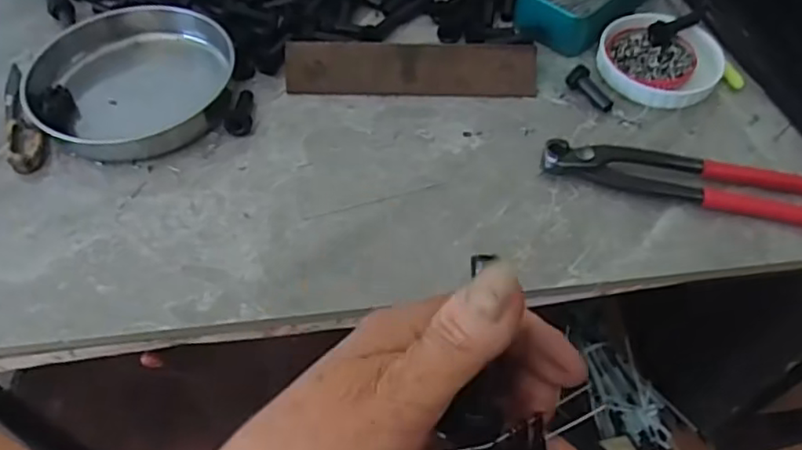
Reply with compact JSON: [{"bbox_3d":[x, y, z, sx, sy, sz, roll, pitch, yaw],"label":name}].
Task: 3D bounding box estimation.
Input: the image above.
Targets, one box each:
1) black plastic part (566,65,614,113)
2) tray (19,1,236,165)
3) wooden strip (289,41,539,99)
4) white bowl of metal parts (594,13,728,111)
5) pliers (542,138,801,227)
[{"bbox_3d":[0.138,-0.098,0.451,0.016,0.012,0.041,-30,71,-20],"label":"black plastic part"},{"bbox_3d":[-0.188,-0.104,0.438,0.130,0.034,0.128,0,54,0],"label":"tray"},{"bbox_3d":[0.008,-0.113,0.449,0.178,0.037,0.005,1,16,0],"label":"wooden strip"},{"bbox_3d":[0.193,-0.122,0.464,0.088,0.019,0.083,0,54,0],"label":"white bowl of metal parts"},{"bbox_3d":[0.190,-0.031,0.396,0.193,0.015,0.045,11,55,8],"label":"pliers"}]

